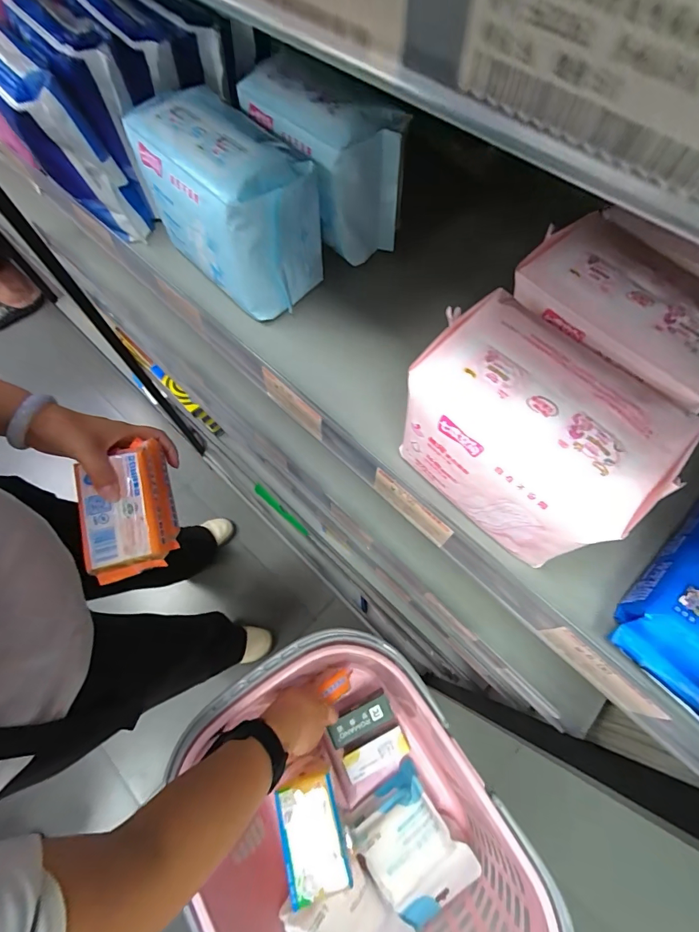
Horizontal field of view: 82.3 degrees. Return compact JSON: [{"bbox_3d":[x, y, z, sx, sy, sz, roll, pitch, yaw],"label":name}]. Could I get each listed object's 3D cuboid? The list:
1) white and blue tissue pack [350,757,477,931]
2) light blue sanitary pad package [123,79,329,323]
[{"bbox_3d":[0.086,0.530,0.556,0.121,0.046,0.138,-36,71,-14],"label":"white and blue tissue pack"},{"bbox_3d":[-0.079,-0.174,0.270,0.071,0.084,0.115,-40,72,-15],"label":"light blue sanitary pad package"}]

